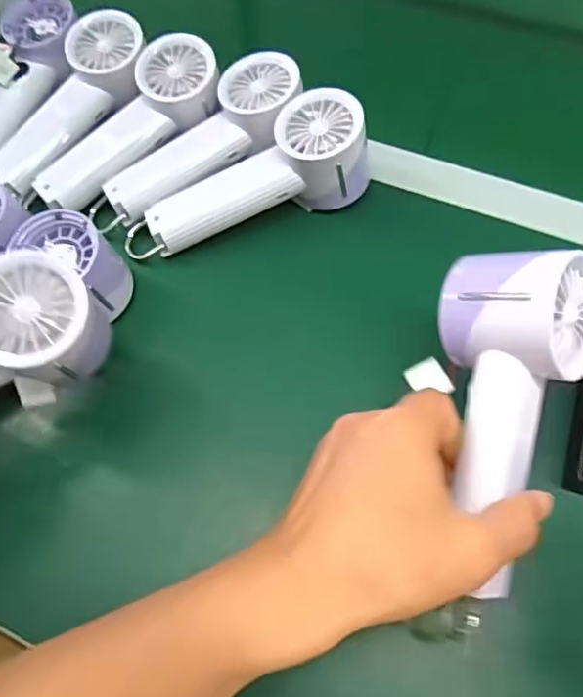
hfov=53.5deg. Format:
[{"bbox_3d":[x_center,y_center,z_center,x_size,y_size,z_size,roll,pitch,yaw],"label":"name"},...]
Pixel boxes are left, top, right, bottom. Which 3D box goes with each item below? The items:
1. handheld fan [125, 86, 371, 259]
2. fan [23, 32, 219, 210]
[{"bbox_3d":[-0.033,-0.119,0.442,0.196,0.065,0.061,-24,64,9],"label":"handheld fan"},{"bbox_3d":[-0.127,-0.171,0.453,0.171,0.038,0.054,-44,68,-1],"label":"fan"}]

